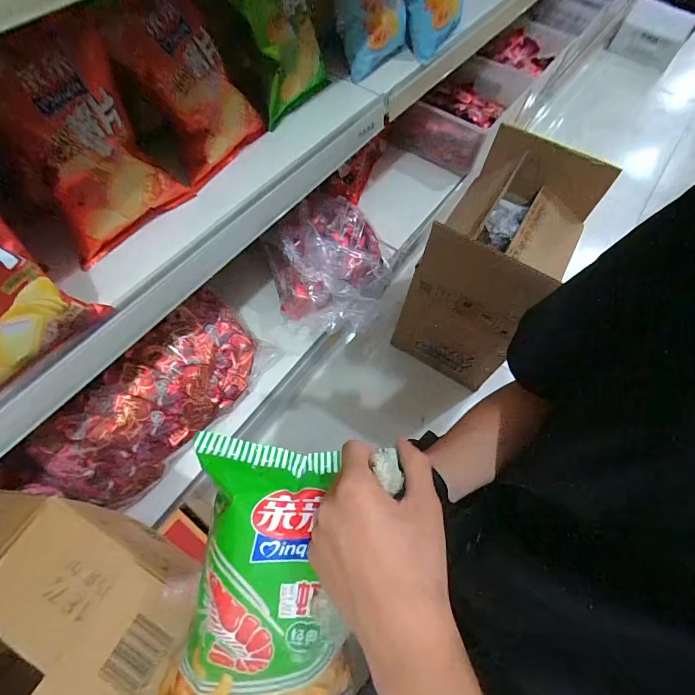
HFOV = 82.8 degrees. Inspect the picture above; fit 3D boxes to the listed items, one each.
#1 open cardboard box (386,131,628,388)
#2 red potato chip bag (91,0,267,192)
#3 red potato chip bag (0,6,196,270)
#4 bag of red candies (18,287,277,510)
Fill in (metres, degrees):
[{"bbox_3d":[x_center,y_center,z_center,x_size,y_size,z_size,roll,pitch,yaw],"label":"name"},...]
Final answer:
[{"bbox_3d":[0.320,-0.183,0.882,0.245,0.422,0.391,27,64,10],"label":"open cardboard box"},{"bbox_3d":[-0.195,-0.340,0.508,0.060,0.213,0.154,27,65,30],"label":"red potato chip bag"},{"bbox_3d":[-0.273,-0.217,0.427,0.077,0.186,0.156,29,64,11],"label":"red potato chip bag"},{"bbox_3d":[-0.295,0.079,0.639,0.138,0.146,0.384,29,64,11],"label":"bag of red candies"}]

